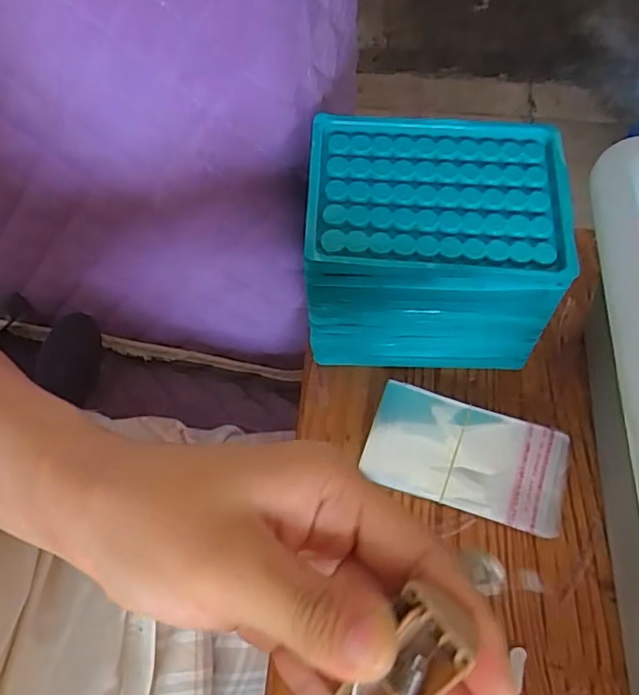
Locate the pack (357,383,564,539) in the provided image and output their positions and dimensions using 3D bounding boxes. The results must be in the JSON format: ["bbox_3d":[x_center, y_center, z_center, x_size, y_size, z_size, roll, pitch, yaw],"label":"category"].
[{"bbox_3d":[0.084,0.063,0.345,0.110,0.010,0.060,16,64,11],"label":"pack"}]

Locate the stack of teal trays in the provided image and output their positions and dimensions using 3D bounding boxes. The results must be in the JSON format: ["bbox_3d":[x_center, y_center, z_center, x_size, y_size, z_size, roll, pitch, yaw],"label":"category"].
[{"bbox_3d":[0.060,-0.052,0.346,0.127,0.116,0.092,0,62,3],"label":"stack of teal trays"}]

